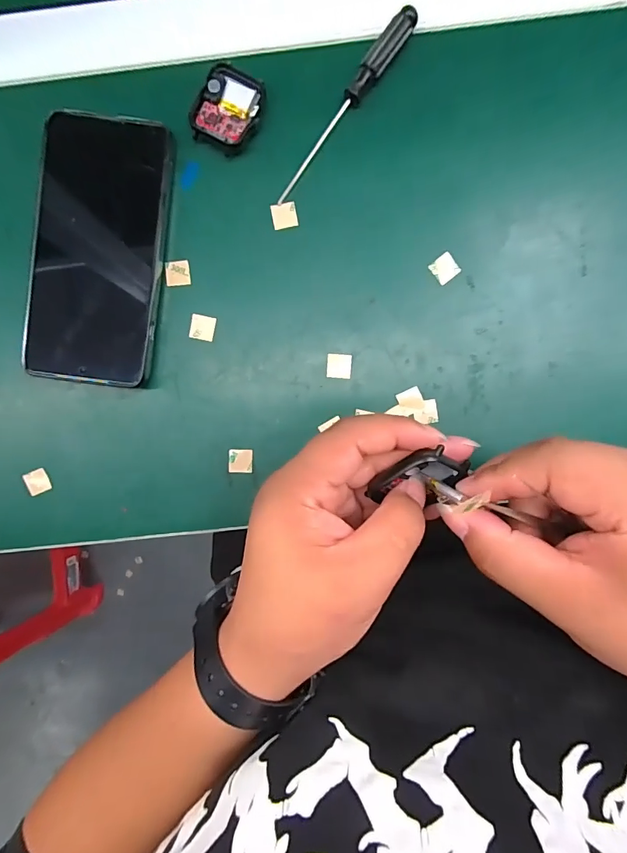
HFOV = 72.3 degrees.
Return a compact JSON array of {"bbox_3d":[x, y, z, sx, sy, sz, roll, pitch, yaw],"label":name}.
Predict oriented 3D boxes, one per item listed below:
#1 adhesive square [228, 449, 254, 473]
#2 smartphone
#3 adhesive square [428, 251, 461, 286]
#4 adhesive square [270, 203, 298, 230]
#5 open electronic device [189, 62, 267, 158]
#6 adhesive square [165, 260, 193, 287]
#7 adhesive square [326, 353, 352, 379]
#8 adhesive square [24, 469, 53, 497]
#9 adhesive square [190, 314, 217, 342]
[{"bbox_3d":[-0.048,0.023,0.282,0.016,0.004,0.016,0,94,1],"label":"adhesive square"},{"bbox_3d":[-0.133,-0.108,0.267,0.077,0.017,0.159,8,95,0],"label":"smartphone"},{"bbox_3d":[0.084,-0.100,0.272,0.016,0.004,0.016,-39,93,3],"label":"adhesive square"},{"bbox_3d":[-0.018,-0.134,0.272,0.016,0.004,0.015,-10,94,2],"label":"adhesive square"},{"bbox_3d":[-0.053,-0.194,0.263,0.038,0.007,0.046,25,94,-1],"label":"open electronic device"},{"bbox_3d":[-0.087,-0.098,0.274,0.015,0.004,0.015,-6,94,1],"label":"adhesive square"},{"bbox_3d":[0.017,-0.039,0.277,0.016,0.004,0.015,3,95,1],"label":"adhesive square"},{"bbox_3d":[-0.184,0.037,0.287,0.015,0.004,0.015,-25,94,3],"label":"adhesive square"},{"bbox_3d":[-0.072,-0.064,0.277,0.016,0.004,0.015,11,95,0],"label":"adhesive square"}]

